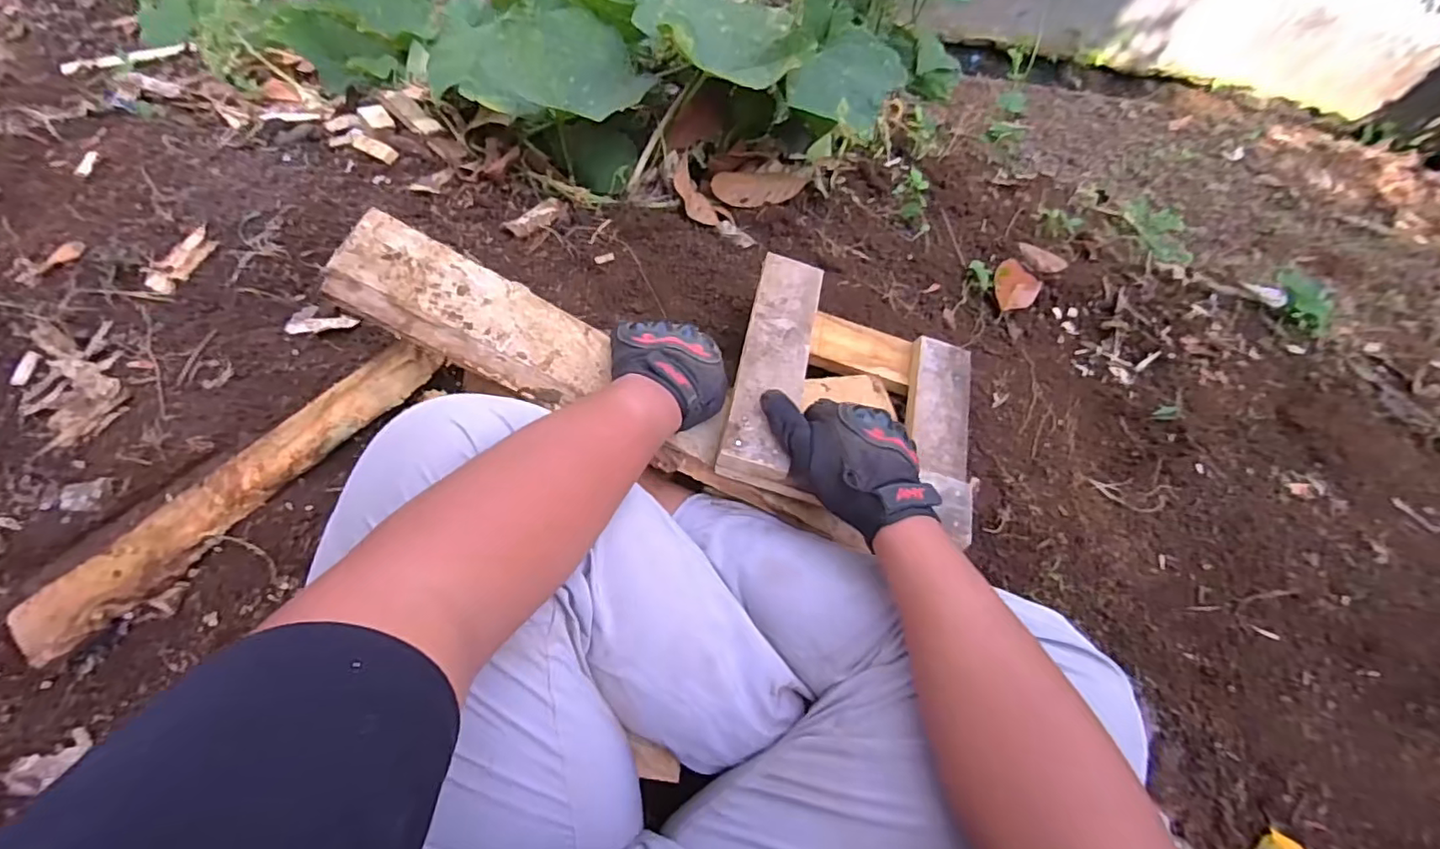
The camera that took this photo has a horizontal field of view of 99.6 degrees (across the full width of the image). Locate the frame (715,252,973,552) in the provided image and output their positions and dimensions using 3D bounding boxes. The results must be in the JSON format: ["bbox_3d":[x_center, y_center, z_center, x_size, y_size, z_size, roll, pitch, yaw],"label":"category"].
[{"bbox_3d":[0.131,-0.023,0.614,0.248,0.069,0.244,23,53,-12],"label":"frame"}]

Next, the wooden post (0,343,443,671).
[{"bbox_3d":[-0.469,0.057,0.604,0.442,0.041,0.064,-41,88,-7],"label":"wooden post"}]

